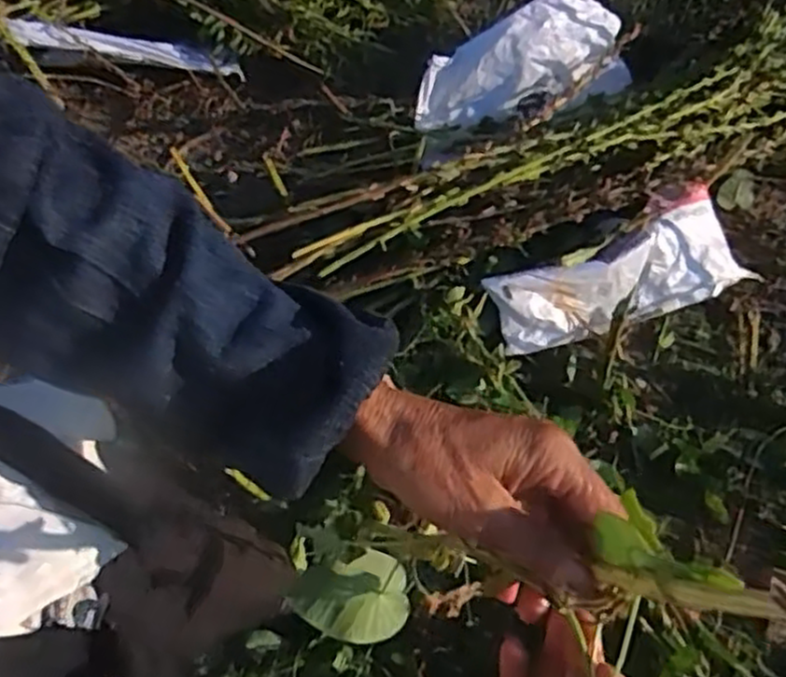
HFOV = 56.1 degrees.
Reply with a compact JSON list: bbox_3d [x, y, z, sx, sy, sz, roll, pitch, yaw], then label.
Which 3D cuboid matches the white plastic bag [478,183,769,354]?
[{"bbox_3d":[0.409,-0.125,1.331,0.476,0.056,0.199,-18,99,-1],"label":"white plastic bag"}]

